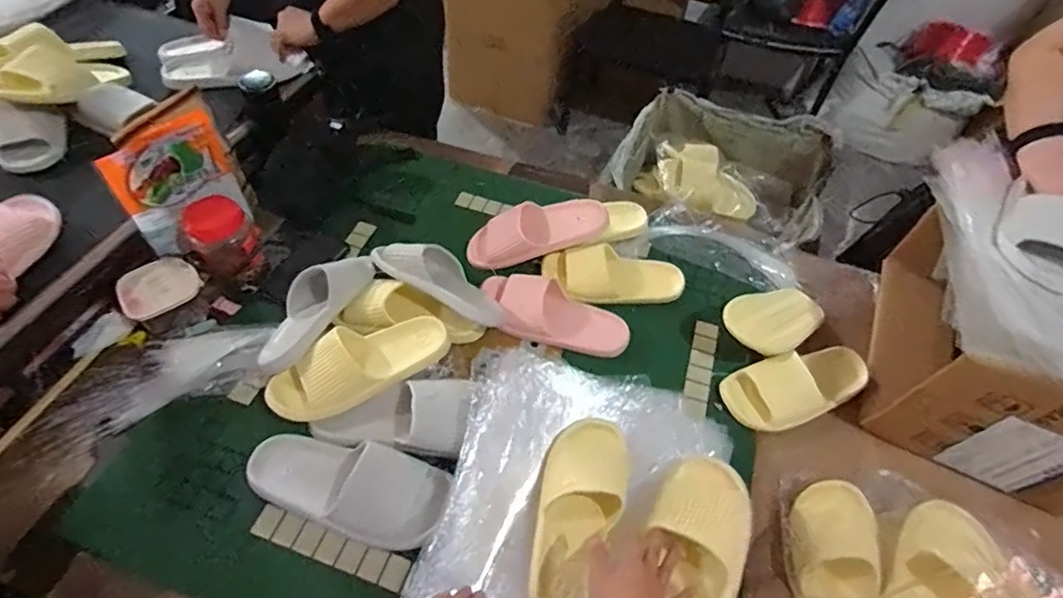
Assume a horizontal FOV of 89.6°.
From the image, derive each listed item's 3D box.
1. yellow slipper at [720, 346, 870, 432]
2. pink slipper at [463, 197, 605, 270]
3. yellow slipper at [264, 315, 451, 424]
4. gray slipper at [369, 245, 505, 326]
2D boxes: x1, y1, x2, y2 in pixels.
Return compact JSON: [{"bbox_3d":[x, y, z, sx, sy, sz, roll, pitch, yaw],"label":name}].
[{"bbox_3d":[0.421,0.136,0.845,0.225,0.062,0.101,-13,56,-14],"label":"yellow slipper"},{"bbox_3d":[0.004,-0.125,0.965,0.258,0.065,0.090,-16,55,4],"label":"pink slipper"},{"bbox_3d":[-0.254,0.095,0.797,0.263,0.057,0.101,-25,60,-21],"label":"yellow slipper"},{"bbox_3d":[-0.147,-0.035,0.869,0.236,0.064,0.066,23,55,12],"label":"gray slipper"}]

